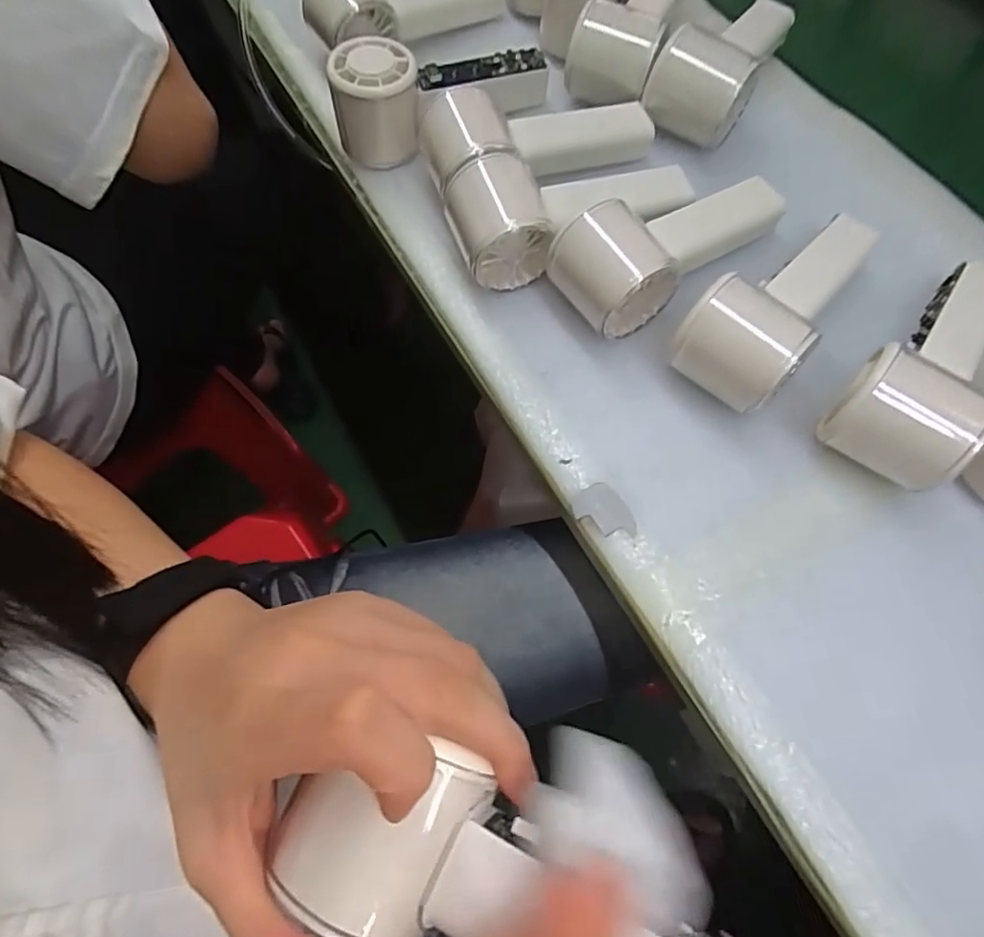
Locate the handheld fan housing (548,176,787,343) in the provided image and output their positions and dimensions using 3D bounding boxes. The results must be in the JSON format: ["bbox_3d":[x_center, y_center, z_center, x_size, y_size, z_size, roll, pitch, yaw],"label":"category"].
[{"bbox_3d":[0.107,-0.136,0.352,0.151,0.051,0.058,-31,69,-10],"label":"handheld fan housing"}]

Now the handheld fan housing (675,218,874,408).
[{"bbox_3d":[0.167,-0.093,0.334,0.152,0.056,0.059,-40,71,-13],"label":"handheld fan housing"}]

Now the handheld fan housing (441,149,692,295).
[{"bbox_3d":[0.052,-0.155,0.364,0.152,0.053,0.066,-8,67,-1],"label":"handheld fan housing"}]

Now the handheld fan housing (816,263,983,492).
[{"bbox_3d":[0.238,-0.054,0.315,0.062,0.054,0.157,41,74,17],"label":"handheld fan housing"}]

